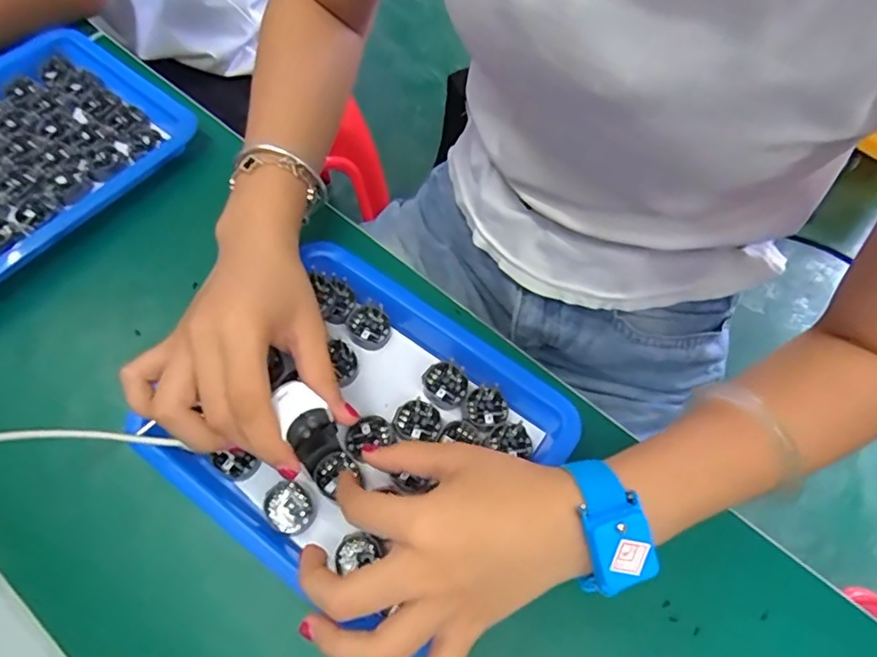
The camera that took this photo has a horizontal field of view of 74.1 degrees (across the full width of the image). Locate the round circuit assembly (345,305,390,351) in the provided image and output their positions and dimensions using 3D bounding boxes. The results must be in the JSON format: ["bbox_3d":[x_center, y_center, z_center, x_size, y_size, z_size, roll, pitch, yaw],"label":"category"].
[{"bbox_3d":[-0.047,0.000,0.383,0.026,0.010,0.030,-32,69,-16],"label":"round circuit assembly"}]

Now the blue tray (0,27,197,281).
[{"bbox_3d":[-0.312,-0.125,0.430,0.171,0.033,0.226,35,68,14],"label":"blue tray"}]

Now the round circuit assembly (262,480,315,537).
[{"bbox_3d":[-0.084,0.102,0.330,0.026,0.012,0.029,-39,71,-19],"label":"round circuit assembly"}]

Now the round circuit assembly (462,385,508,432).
[{"bbox_3d":[0.030,0.051,0.362,0.026,0.010,0.028,1,64,-2],"label":"round circuit assembly"}]

